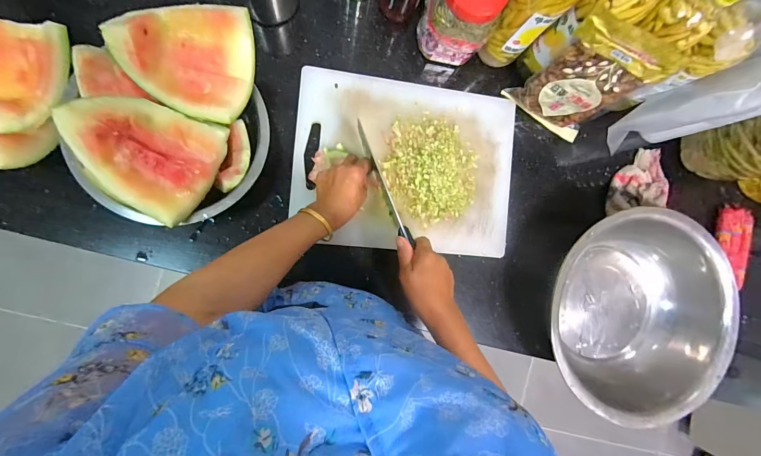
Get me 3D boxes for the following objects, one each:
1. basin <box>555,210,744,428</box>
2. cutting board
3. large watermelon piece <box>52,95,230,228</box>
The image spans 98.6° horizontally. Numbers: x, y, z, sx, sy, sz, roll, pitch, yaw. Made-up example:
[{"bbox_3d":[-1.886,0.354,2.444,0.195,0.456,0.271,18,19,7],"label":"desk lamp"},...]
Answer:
[{"bbox_3d":[0.451,0.152,0.607,0.365,0.109,0.350,0,90,-9],"label":"basin"},{"bbox_3d":[0.048,-0.109,0.571,0.384,0.027,0.290,5,89,-9],"label":"cutting board"},{"bbox_3d":[-0.308,-0.096,0.428,0.160,0.080,0.139,24,86,-8],"label":"large watermelon piece"}]

